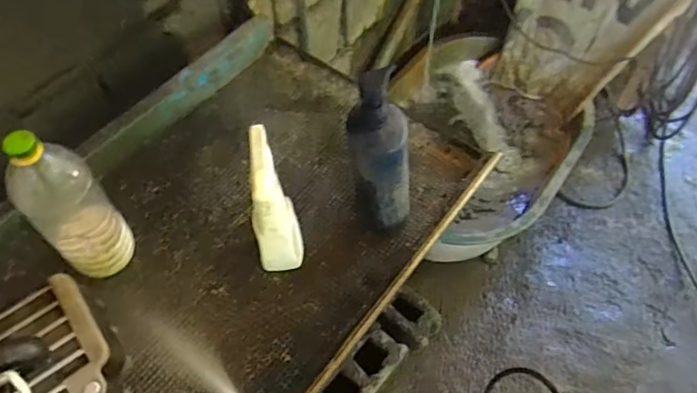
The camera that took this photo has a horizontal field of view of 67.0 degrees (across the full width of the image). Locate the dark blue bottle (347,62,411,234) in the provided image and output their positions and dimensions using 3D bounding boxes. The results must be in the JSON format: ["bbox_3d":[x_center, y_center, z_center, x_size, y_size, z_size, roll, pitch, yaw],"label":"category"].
[{"bbox_3d":[0.043,-0.045,0.700,0.081,0.264,0.073,-3,56,-2],"label":"dark blue bottle"}]

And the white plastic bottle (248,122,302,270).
[{"bbox_3d":[-0.100,0.014,0.692,0.059,0.217,0.085,-9,56,-5],"label":"white plastic bottle"}]

